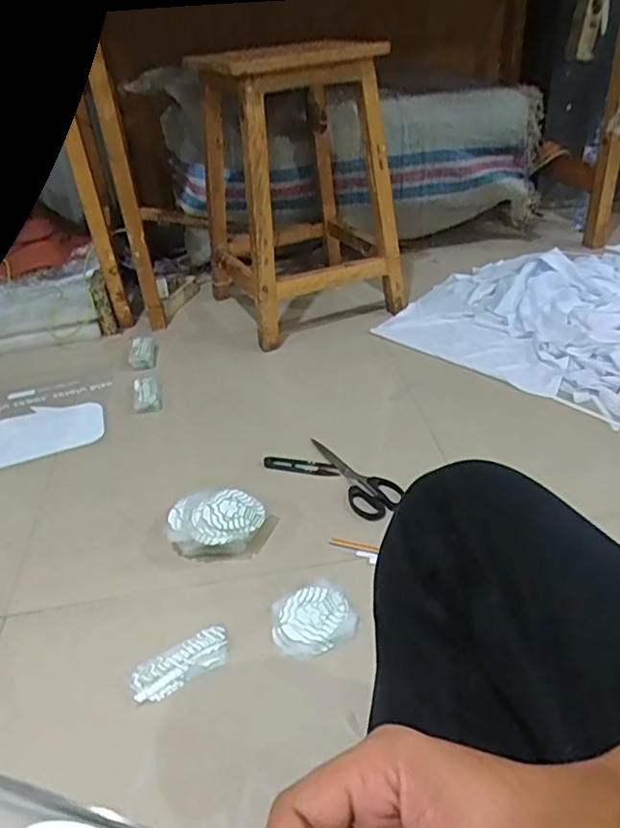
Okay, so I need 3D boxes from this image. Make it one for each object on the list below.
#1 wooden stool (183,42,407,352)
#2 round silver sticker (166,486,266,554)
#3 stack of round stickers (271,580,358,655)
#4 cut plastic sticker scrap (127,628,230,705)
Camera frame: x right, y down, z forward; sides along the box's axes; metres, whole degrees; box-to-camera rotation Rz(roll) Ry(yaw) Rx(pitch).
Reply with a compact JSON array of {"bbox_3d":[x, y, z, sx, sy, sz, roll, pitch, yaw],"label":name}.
[{"bbox_3d":[-0.032,-0.449,1.249,0.303,0.505,0.392,-20,40,-21],"label":"wooden stool"},{"bbox_3d":[-0.121,0.145,0.805,0.125,0.051,0.093,-5,35,1],"label":"round silver sticker"},{"bbox_3d":[0.001,0.234,0.702,0.090,0.012,0.083,-22,41,-24],"label":"stack of round stickers"},{"bbox_3d":[-0.140,0.270,0.668,0.110,0.004,0.048,-24,41,-26],"label":"cut plastic sticker scrap"}]

